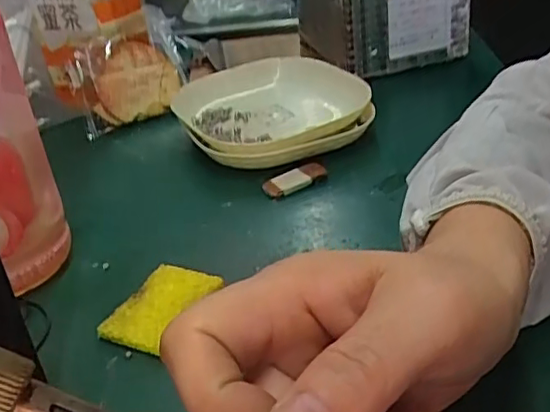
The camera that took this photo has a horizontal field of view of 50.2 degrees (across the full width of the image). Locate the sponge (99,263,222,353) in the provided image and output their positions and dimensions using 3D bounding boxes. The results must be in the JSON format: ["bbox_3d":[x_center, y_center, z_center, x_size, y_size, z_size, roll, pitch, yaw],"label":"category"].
[{"bbox_3d":[-0.058,0.051,0.298,0.034,0.011,0.055,11,35,25],"label":"sponge"}]

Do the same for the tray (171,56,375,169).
[{"bbox_3d":[0.000,-0.081,0.475,0.150,0.037,0.176,-13,32,-13],"label":"tray"}]

